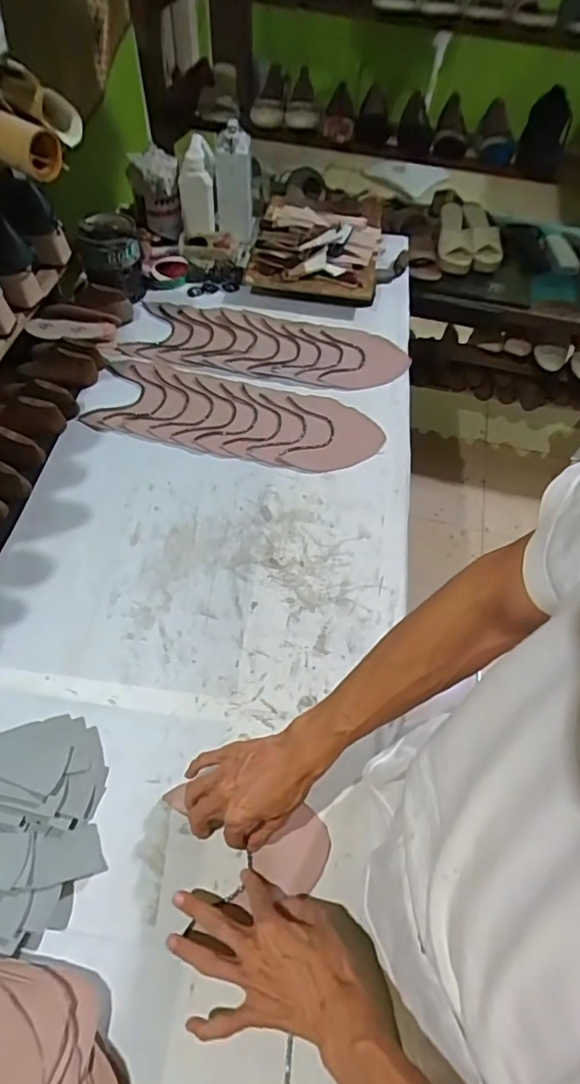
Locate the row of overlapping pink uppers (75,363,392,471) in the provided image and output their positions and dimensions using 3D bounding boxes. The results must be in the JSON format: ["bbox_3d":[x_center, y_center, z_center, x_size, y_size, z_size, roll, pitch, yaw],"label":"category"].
[{"bbox_3d":[-0.089,-0.212,0.917,0.475,0.009,0.166,12,59,4],"label":"row of overlapping pink uppers"}]

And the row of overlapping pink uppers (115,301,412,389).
[{"bbox_3d":[-0.042,-0.369,1.017,0.500,0.009,0.179,10,59,3],"label":"row of overlapping pink uppers"}]

